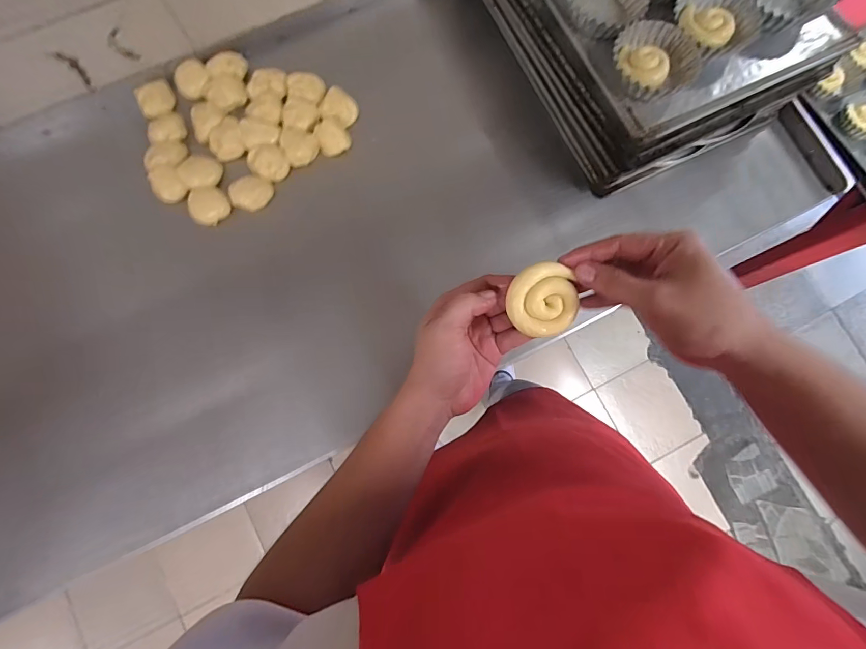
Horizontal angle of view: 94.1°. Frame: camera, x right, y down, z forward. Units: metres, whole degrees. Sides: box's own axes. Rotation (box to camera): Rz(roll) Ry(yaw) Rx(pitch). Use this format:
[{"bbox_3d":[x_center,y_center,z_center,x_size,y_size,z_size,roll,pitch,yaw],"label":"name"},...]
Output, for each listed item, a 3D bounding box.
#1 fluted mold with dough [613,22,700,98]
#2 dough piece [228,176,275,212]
[{"bbox_3d":[0.256,-0.310,0.474,0.101,0.027,0.093,-28,82,-6],"label":"fluted mold with dough"},{"bbox_3d":[-0.268,-0.191,0.584,0.056,0.020,0.052,0,80,-2],"label":"dough piece"}]

